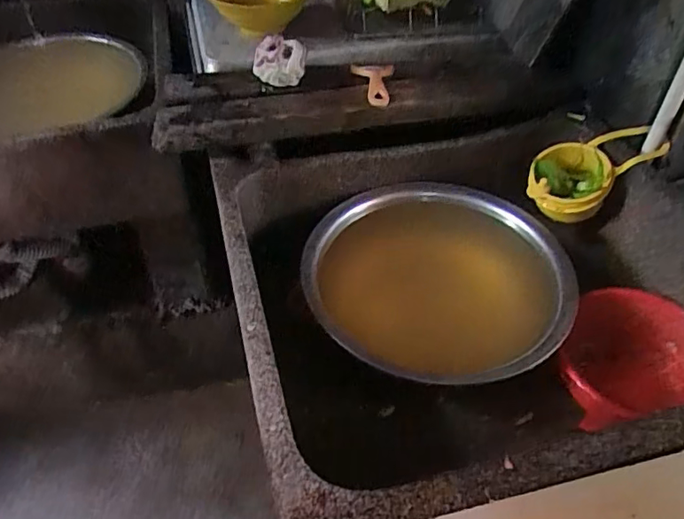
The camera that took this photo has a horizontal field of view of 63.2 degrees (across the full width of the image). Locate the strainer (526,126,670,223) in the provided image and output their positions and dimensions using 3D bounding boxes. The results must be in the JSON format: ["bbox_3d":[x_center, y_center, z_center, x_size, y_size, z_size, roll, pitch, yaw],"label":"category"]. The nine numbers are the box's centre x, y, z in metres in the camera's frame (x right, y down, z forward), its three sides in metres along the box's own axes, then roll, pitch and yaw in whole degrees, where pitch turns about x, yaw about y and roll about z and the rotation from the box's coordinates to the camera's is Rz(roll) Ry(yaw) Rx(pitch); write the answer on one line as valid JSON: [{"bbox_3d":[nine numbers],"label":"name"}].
[{"bbox_3d":[0.356,-0.117,0.789,0.185,0.086,0.099,-3,46,-2],"label":"strainer"}]

